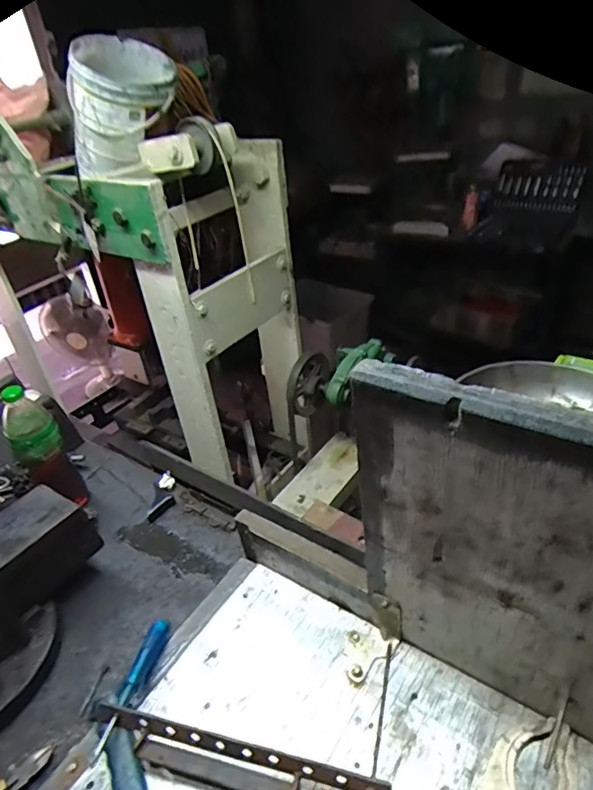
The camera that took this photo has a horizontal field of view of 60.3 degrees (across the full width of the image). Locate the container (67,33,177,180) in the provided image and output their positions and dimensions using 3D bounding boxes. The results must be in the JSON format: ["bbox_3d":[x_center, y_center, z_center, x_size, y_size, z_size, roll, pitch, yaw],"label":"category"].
[{"bbox_3d":[-0.319,-0.524,1.001,0.188,0.235,0.236,35,47,11],"label":"container"}]

